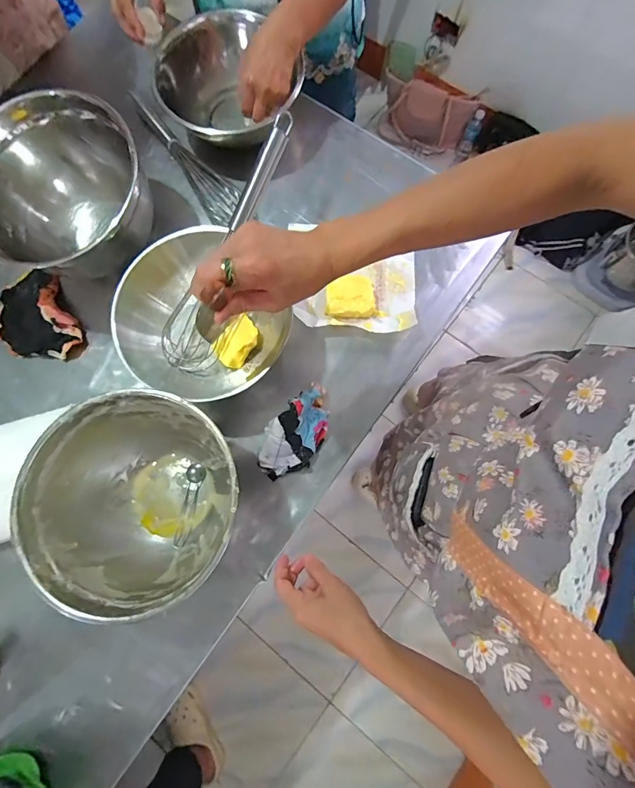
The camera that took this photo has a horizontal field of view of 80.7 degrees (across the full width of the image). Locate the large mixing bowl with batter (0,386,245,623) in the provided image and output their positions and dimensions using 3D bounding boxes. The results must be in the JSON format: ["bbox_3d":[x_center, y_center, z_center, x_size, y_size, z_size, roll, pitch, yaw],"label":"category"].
[{"bbox_3d":[-0.225,0.126,0.484,0.227,0.128,0.242,0,80,-1],"label":"large mixing bowl with batter"}]

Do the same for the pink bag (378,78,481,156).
[{"bbox_3d":[0.427,-1.083,1.501,0.341,0.228,0.090,14,80,2],"label":"pink bag"}]

